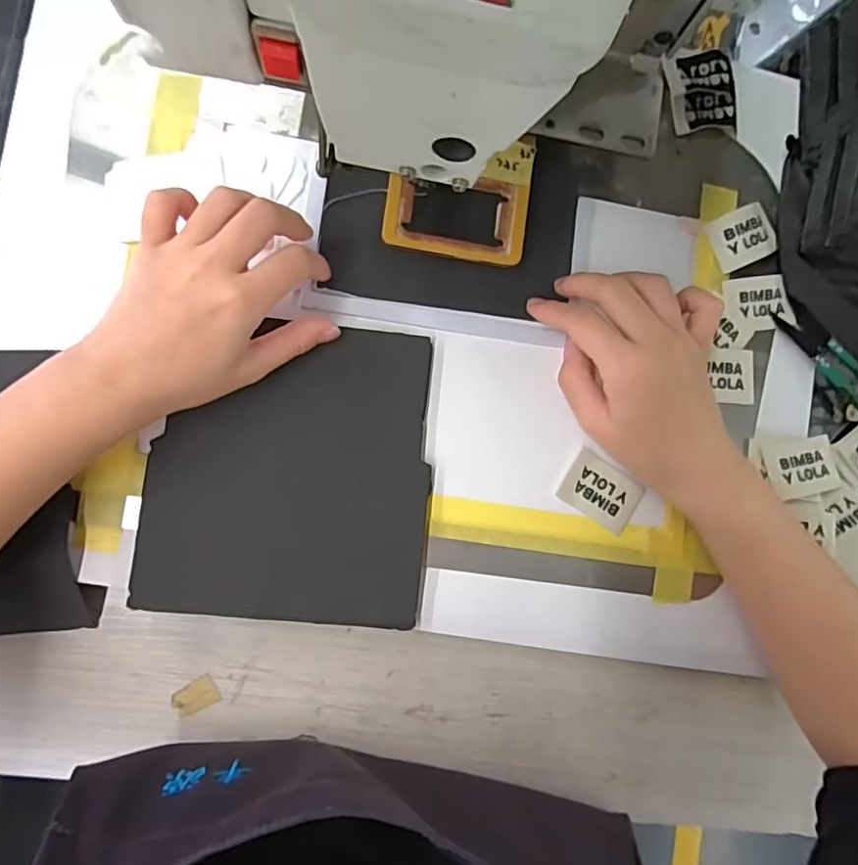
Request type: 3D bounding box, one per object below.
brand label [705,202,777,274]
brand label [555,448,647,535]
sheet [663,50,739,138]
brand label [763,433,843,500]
[{"bbox_3d":[0.197,-0.123,0.347,0.038,0.005,0.034,-25,87,0],"label":"brand label"},{"bbox_3d":[0.105,0.036,0.336,0.047,0.004,0.035,32,86,-5],"label":"brand label"},{"bbox_3d":[0.173,-0.216,0.351,0.043,0.008,0.048,-9,90,-6],"label":"sheet"},{"bbox_3d":[0.234,0.022,0.345,0.047,0.004,0.035,-9,74,-8],"label":"brand label"}]

